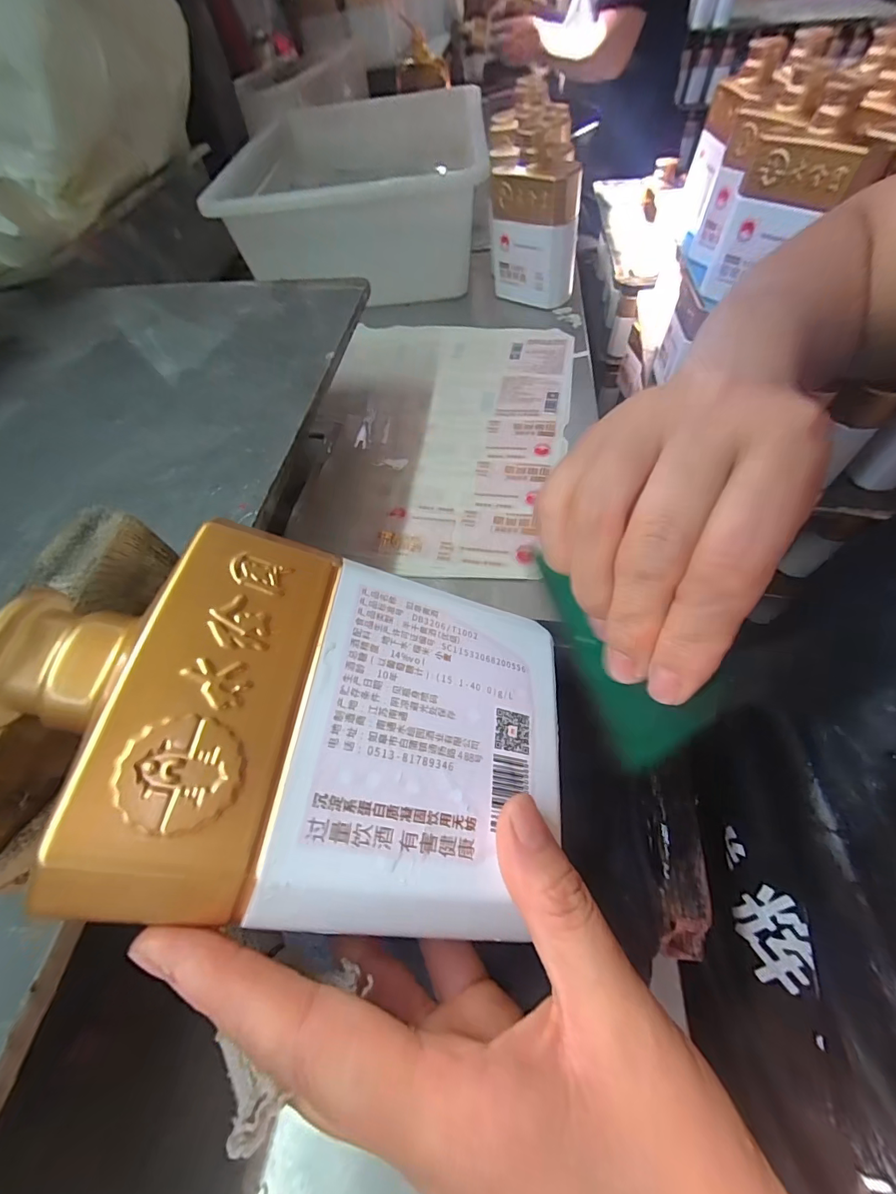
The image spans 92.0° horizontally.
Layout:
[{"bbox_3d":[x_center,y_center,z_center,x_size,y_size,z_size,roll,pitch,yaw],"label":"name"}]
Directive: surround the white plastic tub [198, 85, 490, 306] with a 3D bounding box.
[{"bbox_3d":[-0.120,-0.670,0.712,0.344,0.132,0.522,-3,57,1],"label":"white plastic tub"}]

